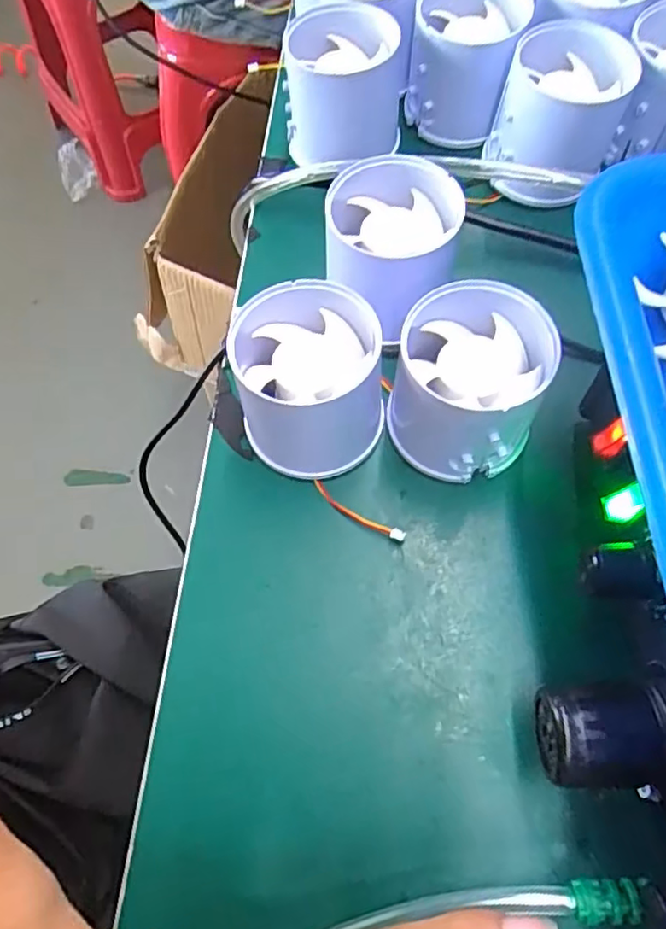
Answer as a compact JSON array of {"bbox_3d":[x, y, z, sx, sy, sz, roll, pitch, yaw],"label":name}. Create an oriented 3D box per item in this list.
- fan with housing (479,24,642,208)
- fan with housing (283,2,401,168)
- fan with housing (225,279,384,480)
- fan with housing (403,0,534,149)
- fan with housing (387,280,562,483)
[{"bbox_3d":[0.102,-0.156,0.288,0.052,0.052,0.056,23,68,13],"label":"fan with housing"},{"bbox_3d":[0.004,-0.180,0.309,0.053,0.056,0.044,-2,65,2],"label":"fan with housing"},{"bbox_3d":[-0.010,-0.028,0.236,0.049,0.053,0.053,-1,65,2],"label":"fan with housing"},{"bbox_3d":[0.062,-0.193,0.303,0.048,0.051,0.054,13,67,8],"label":"fan with housing"},{"bbox_3d":[0.049,-0.030,0.232,0.051,0.056,0.055,-1,65,2],"label":"fan with housing"}]

